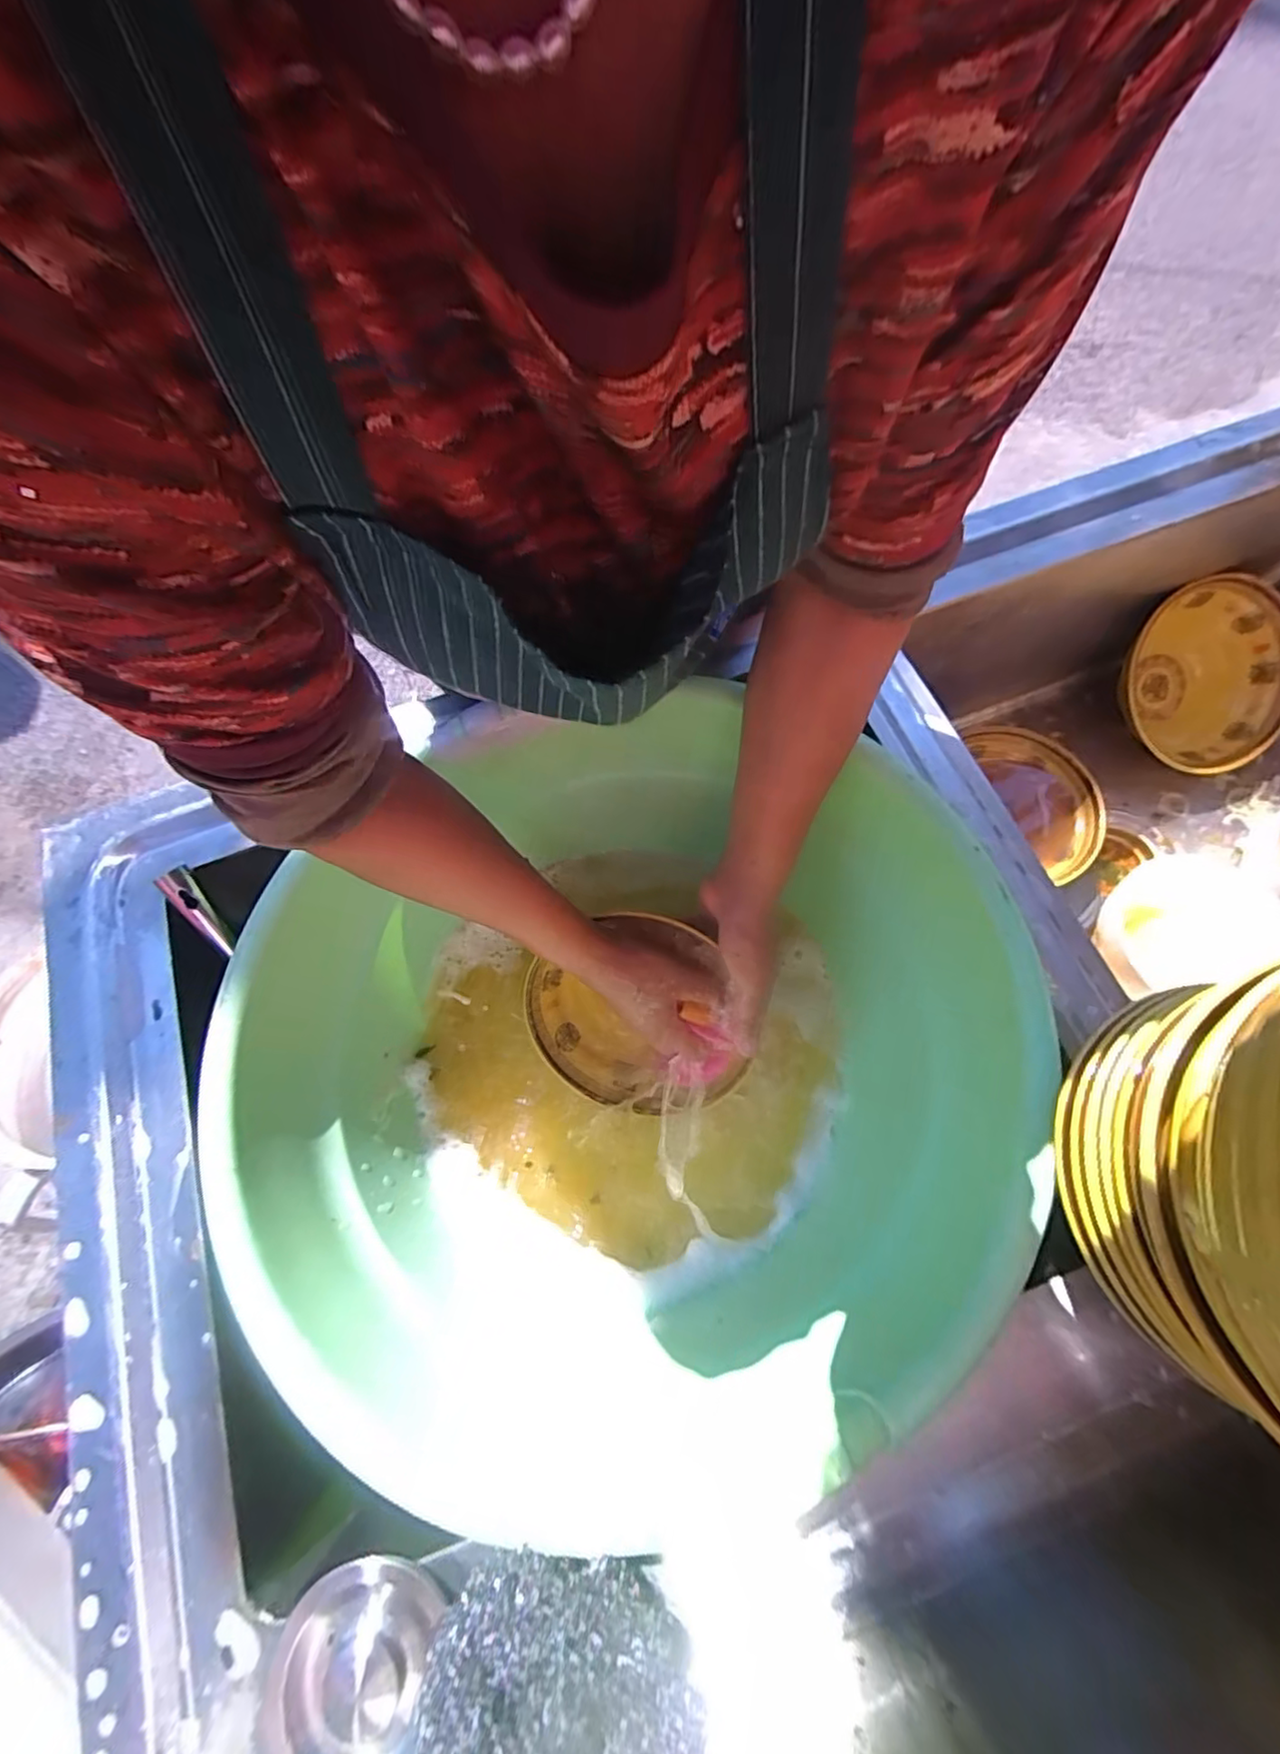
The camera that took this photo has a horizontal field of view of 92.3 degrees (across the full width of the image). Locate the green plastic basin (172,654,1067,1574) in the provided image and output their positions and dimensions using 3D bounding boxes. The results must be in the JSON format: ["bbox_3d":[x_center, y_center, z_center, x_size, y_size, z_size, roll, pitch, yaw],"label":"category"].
[{"bbox_3d":[-0.017,0.120,0.447,0.473,0.213,0.434,0,70,1],"label":"green plastic basin"}]

